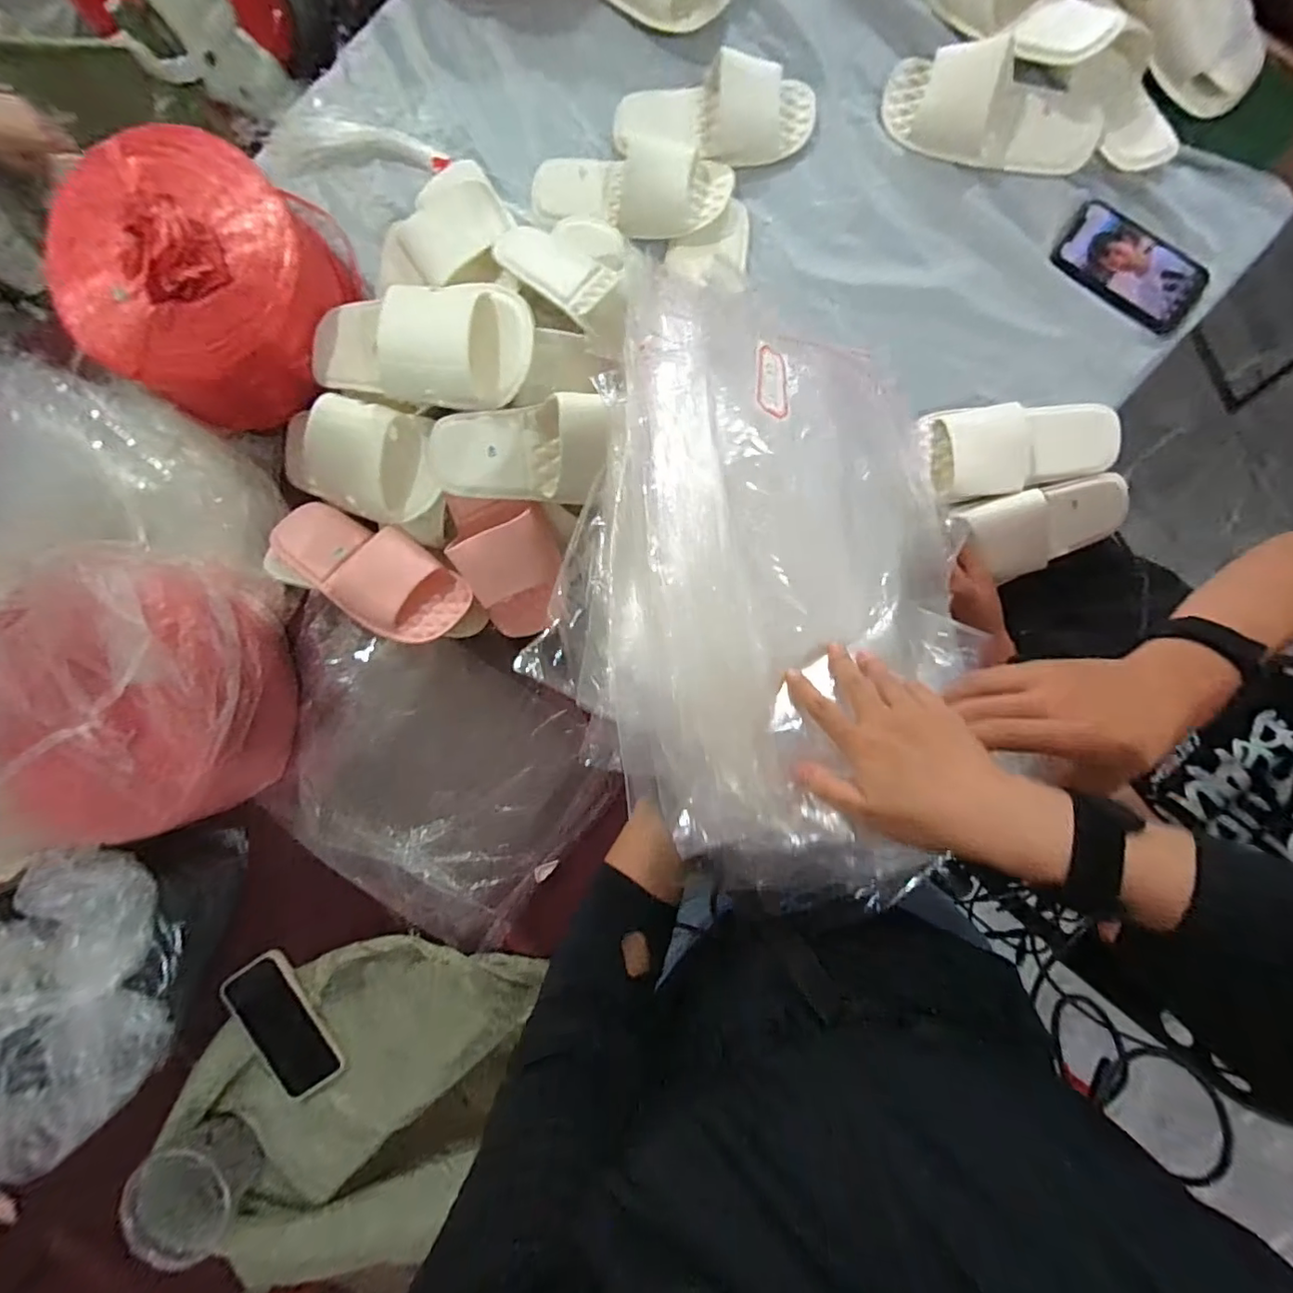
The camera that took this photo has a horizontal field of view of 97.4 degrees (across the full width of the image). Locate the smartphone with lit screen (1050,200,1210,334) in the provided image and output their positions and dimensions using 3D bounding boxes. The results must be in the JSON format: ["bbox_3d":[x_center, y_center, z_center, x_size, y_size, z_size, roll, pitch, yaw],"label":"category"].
[{"bbox_3d":[0.535,-0.420,0.631,0.157,0.014,0.090,39,95,3],"label":"smartphone with lit screen"}]

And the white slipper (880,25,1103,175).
[{"bbox_3d":[0.376,-0.584,0.619,0.233,0.052,0.097,27,91,3],"label":"white slipper"}]

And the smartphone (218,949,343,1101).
[{"bbox_3d":[-0.421,0.441,0.665,0.090,0.017,0.165,-34,87,2],"label":"smartphone"}]

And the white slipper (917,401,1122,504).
[{"bbox_3d":[0.418,-0.223,0.636,0.207,0.057,0.095,-8,115,-3],"label":"white slipper"}]

